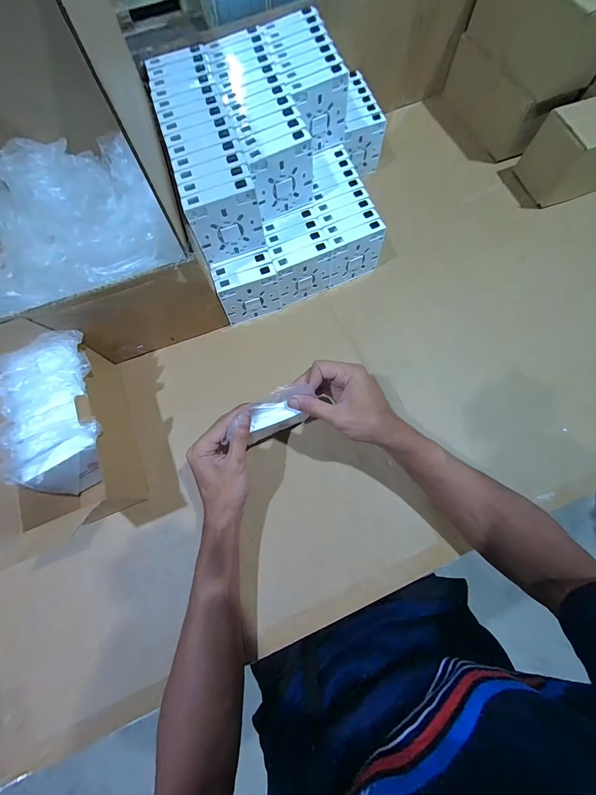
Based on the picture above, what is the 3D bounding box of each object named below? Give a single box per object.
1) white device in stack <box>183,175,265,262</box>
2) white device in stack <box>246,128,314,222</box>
[{"bbox_3d":[-0.090,-0.220,0.385,0.085,0.085,0.019,-22,71,-2],"label":"white device in stack"},{"bbox_3d":[-0.022,-0.292,0.407,0.085,0.086,0.020,-27,72,-4],"label":"white device in stack"}]

